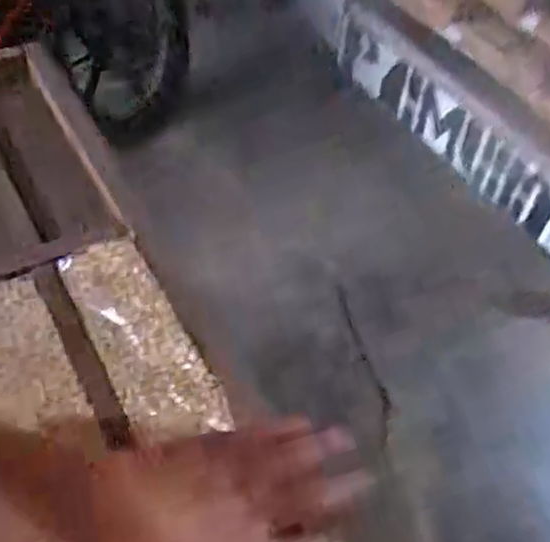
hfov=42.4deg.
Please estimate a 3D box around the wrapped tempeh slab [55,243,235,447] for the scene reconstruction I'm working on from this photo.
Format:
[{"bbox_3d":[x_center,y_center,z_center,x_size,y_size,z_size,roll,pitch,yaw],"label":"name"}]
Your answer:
[{"bbox_3d":[-0.116,0.054,0.599,0.073,0.020,0.233,-22,58,-21],"label":"wrapped tempeh slab"}]

